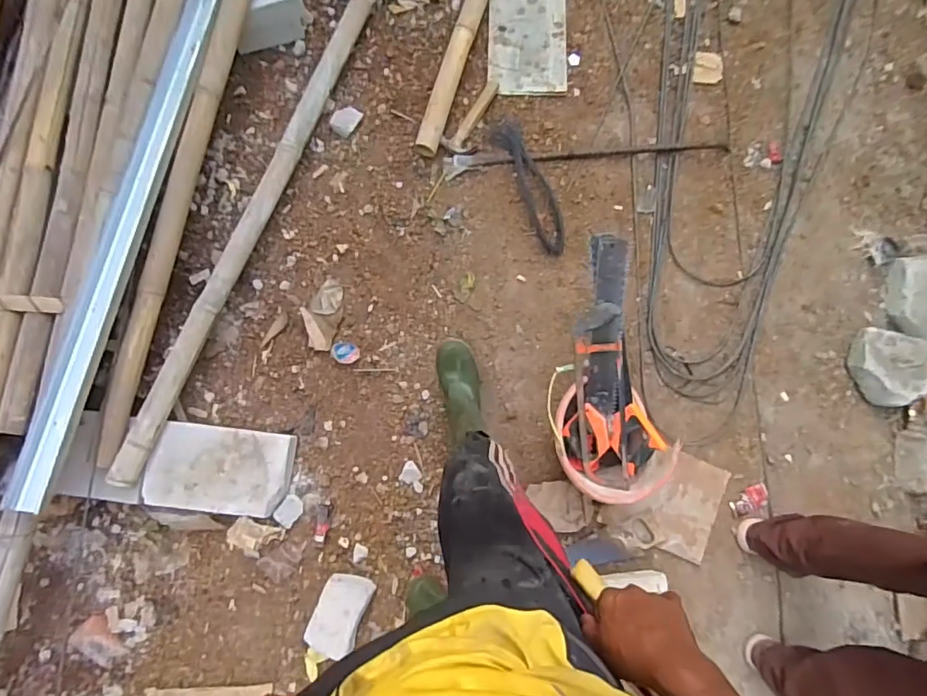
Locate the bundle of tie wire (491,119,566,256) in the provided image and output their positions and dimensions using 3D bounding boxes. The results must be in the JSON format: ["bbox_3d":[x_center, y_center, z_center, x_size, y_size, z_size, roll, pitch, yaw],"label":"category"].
[{"bbox_3d":[0.196,-0.464,1.485,0.091,0.024,0.415,-23,84,-6],"label":"bundle of tie wire"}]

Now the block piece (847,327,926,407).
[{"bbox_3d":[1.198,0.052,1.445,0.196,0.084,0.218,2,82,-3],"label":"block piece"}]

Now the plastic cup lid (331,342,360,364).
[{"bbox_3d":[-0.315,0.014,1.392,0.071,0.018,0.057,2,82,-3],"label":"plastic cup lid"}]

